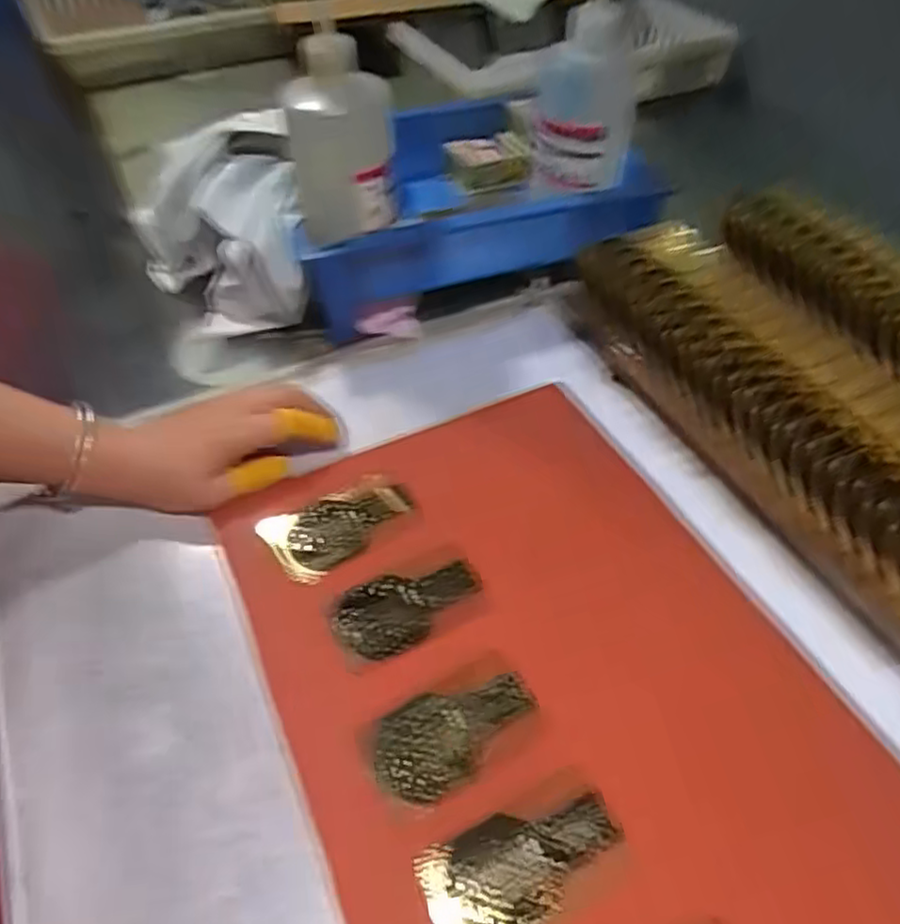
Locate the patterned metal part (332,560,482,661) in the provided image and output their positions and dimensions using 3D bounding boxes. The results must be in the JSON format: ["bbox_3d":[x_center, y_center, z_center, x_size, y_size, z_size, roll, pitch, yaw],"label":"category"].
[{"bbox_3d":[-0.024,0.079,0.390,0.083,0.004,0.048,-26,53,-21],"label":"patterned metal part"}]

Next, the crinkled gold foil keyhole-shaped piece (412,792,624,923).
[{"bbox_3d":[0.034,0.179,0.299,0.089,0.004,0.050,-17,50,-15],"label":"crinkled gold foil keyhole-shaped piece"}]

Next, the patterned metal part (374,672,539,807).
[{"bbox_3d":[0.003,0.134,0.342,0.084,0.004,0.046,-24,52,-20],"label":"patterned metal part"}]

